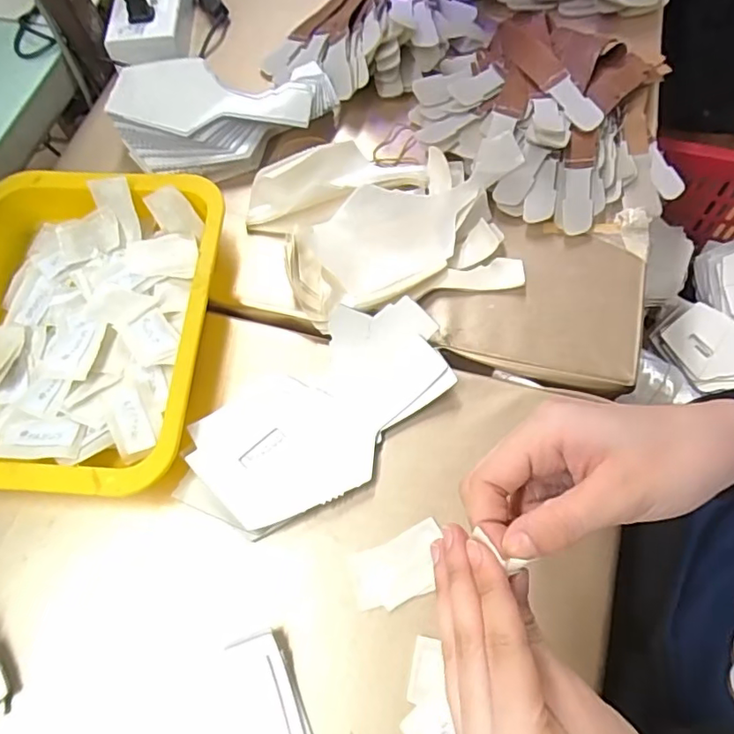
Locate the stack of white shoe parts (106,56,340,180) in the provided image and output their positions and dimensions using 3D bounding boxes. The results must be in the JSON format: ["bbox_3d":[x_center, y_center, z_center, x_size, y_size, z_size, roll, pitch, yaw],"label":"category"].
[{"bbox_3d":[-0.131,-0.228,0.513,0.192,0.049,0.117,-1,65,3],"label":"stack of white shoe parts"}]

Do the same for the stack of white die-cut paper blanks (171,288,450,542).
[{"bbox_3d":[-0.034,0.031,0.401,0.105,0.023,0.198,43,76,15],"label":"stack of white die-cut paper blanks"}]

